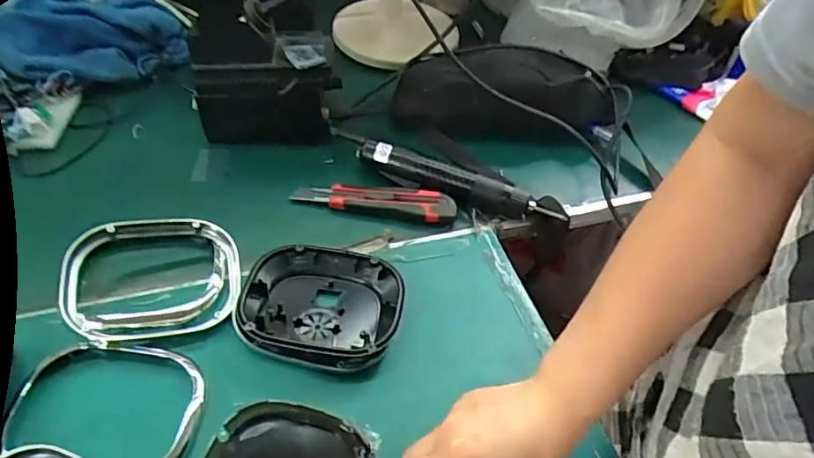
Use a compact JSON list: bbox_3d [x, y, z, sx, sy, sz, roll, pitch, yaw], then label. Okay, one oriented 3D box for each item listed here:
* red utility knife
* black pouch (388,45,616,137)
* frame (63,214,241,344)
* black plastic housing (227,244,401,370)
[{"bbox_3d":[-0.035,-0.034,0.619,0.175,0.015,0.037,9,47,1],"label":"red utility knife"},{"bbox_3d":[0.117,-0.178,0.710,0.260,0.069,0.118,5,47,-3],"label":"black pouch"},{"bbox_3d":[-0.231,0.045,0.508,0.149,0.042,0.118,-7,49,-13],"label":"frame"},{"bbox_3d":[-0.081,0.068,0.510,0.145,0.033,0.118,9,47,1],"label":"black plastic housing"}]

